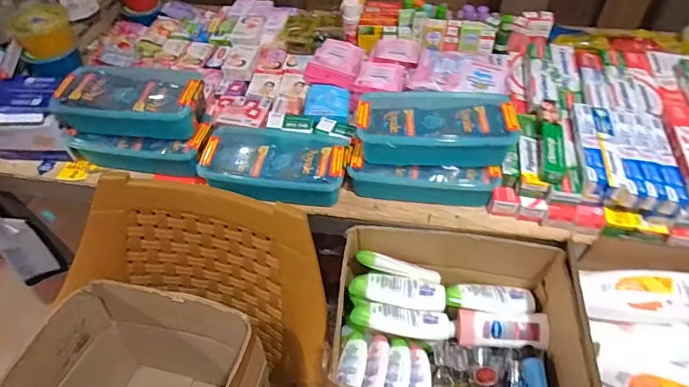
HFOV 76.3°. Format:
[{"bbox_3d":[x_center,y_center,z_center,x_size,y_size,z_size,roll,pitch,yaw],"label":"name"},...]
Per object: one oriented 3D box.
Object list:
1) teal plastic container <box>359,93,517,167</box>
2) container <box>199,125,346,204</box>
[{"bbox_3d":[0.156,-0.114,0.751,0.256,0.066,0.122,0,51,4],"label":"teal plastic container"},{"bbox_3d":[-0.123,-0.061,0.802,0.254,0.061,0.139,3,51,6],"label":"container"}]

